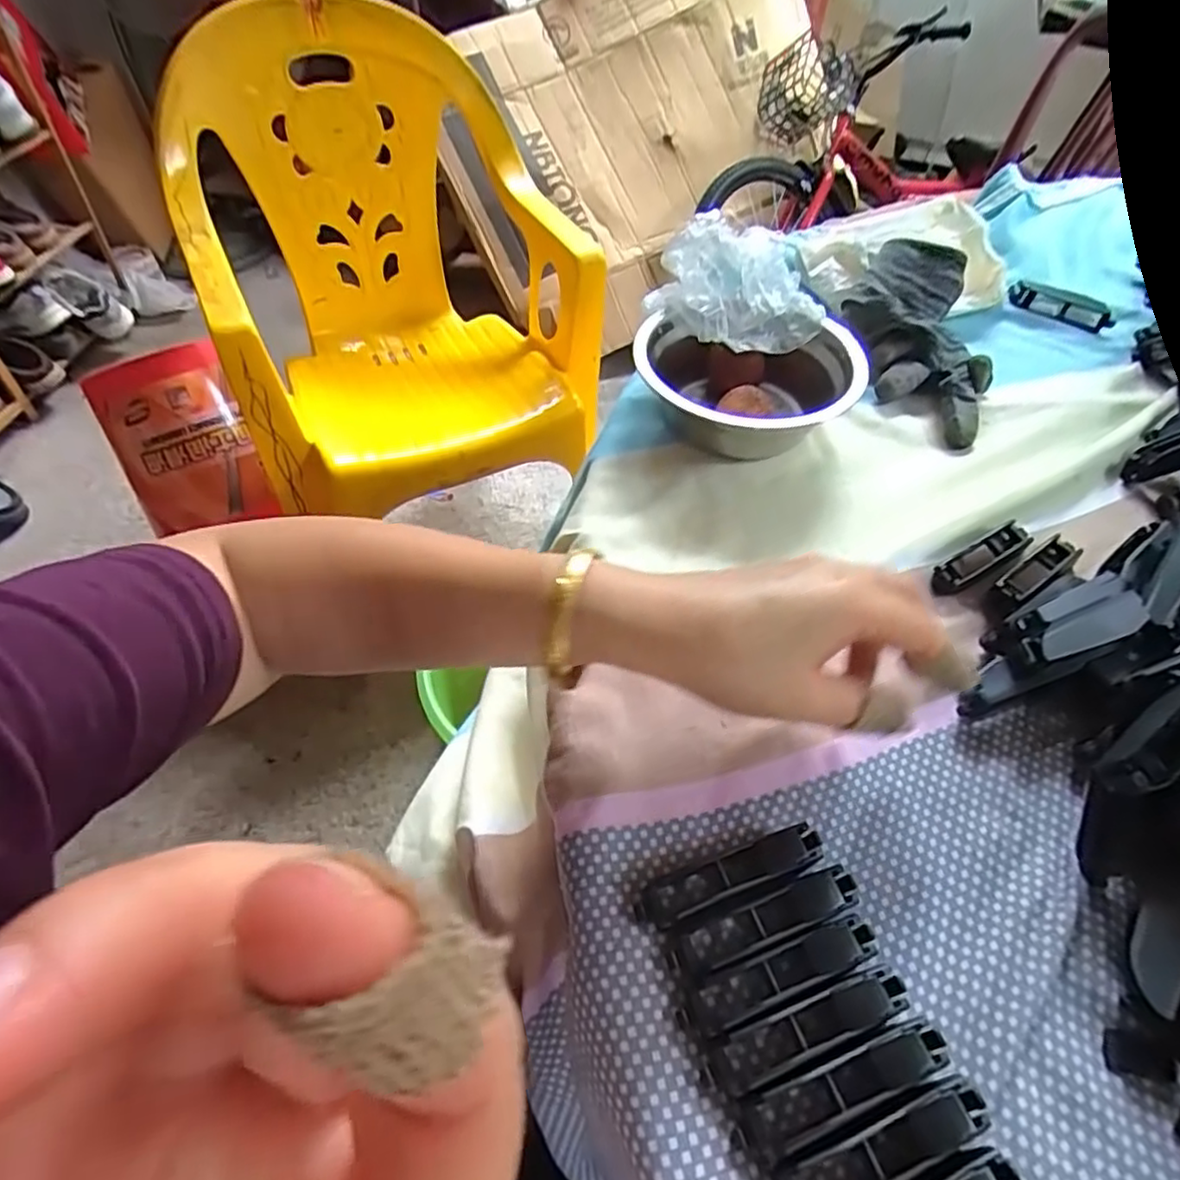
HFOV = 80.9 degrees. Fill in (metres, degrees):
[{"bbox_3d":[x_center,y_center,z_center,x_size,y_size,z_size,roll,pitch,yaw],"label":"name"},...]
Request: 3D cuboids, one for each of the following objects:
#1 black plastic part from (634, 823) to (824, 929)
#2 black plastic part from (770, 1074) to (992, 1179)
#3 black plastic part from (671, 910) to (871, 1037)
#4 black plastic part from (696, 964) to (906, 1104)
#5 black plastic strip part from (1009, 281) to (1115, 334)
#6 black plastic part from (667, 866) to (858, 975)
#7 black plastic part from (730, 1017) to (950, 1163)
[{"bbox_3d":[0.055,0.110,0.267,0.075,0.016,0.017,-15,55,-13],"label":"black plastic part"},{"bbox_3d":[0.092,0.176,0.218,0.074,0.017,0.018,-17,55,-14],"label":"black plastic part"},{"bbox_3d":[0.069,0.137,0.248,0.075,0.015,0.016,-16,55,-14],"label":"black plastic part"},{"bbox_3d":[0.075,0.151,0.237,0.076,0.016,0.016,-15,55,-14],"label":"black plastic part"},{"bbox_3d":[0.361,-0.218,0.530,0.075,0.013,0.026,29,57,18],"label":"black plastic strip part"},{"bbox_3d":[0.066,0.123,0.258,0.076,0.016,0.017,-15,55,-13],"label":"black plastic part"},{"bbox_3d":[0.083,0.163,0.228,0.076,0.017,0.018,-17,55,-14],"label":"black plastic part"}]

